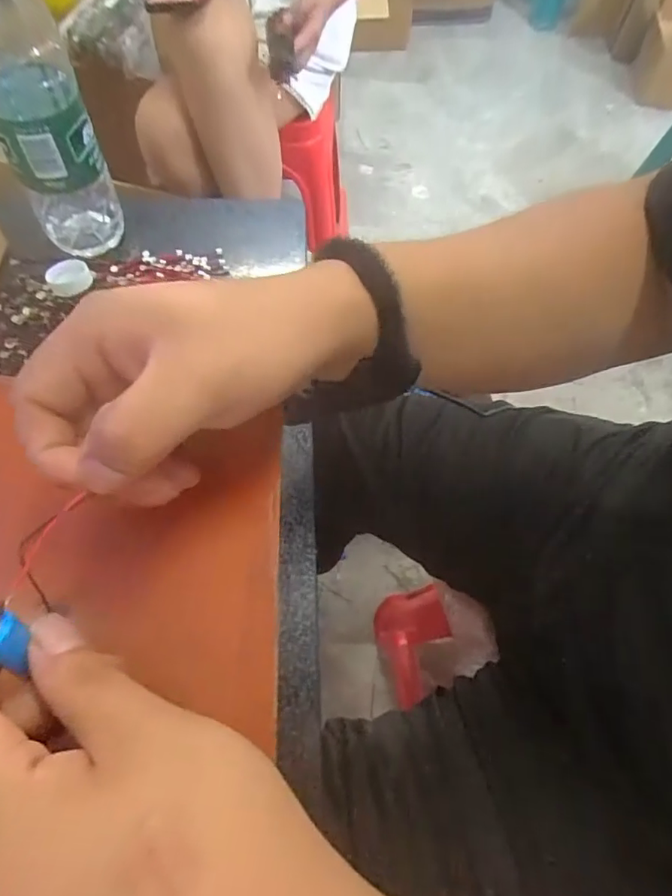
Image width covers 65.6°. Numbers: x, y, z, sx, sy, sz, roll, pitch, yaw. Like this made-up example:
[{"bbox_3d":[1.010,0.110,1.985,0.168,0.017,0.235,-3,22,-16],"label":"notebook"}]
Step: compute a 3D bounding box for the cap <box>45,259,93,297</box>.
[{"bbox_3d":[-0.210,-0.135,0.413,0.033,0.016,0.027,-29,69,-15],"label":"cap"}]

